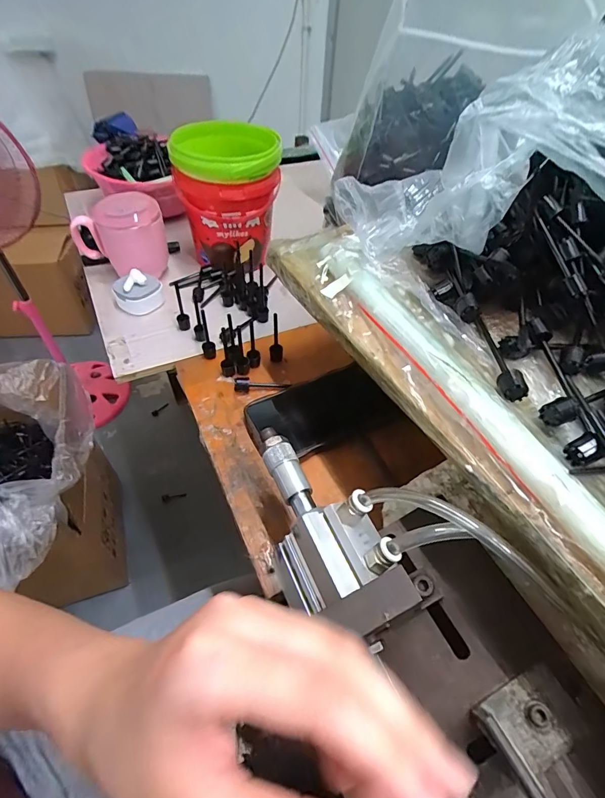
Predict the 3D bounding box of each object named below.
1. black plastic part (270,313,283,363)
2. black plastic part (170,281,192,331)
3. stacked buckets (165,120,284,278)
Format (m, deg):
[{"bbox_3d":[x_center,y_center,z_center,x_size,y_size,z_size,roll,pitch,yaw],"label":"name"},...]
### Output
[{"bbox_3d":[-0.029,-0.066,0.438,0.014,0.064,0.015,2,50,-2],"label":"black plastic part"},{"bbox_3d":[-0.159,-0.125,0.513,0.015,0.016,0.103,-14,52,-15],"label":"black plastic part"},{"bbox_3d":[-0.100,-0.266,0.548,0.130,0.158,0.133,-10,51,-12],"label":"stacked buckets"}]

